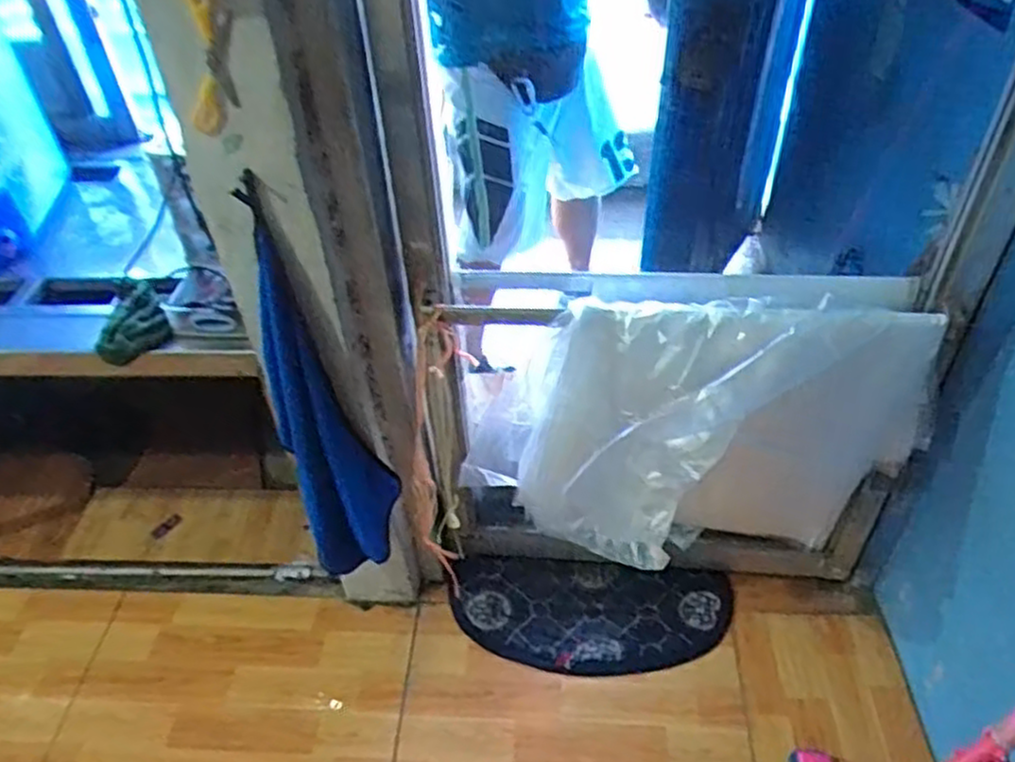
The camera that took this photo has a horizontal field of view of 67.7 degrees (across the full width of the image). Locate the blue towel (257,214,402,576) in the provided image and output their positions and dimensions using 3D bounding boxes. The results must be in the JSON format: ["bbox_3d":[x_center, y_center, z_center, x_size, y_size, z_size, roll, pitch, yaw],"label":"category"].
[{"bbox_3d":[-0.265,0.081,1.134,0.151,0.618,0.079,-17,45,-13],"label":"blue towel"}]

